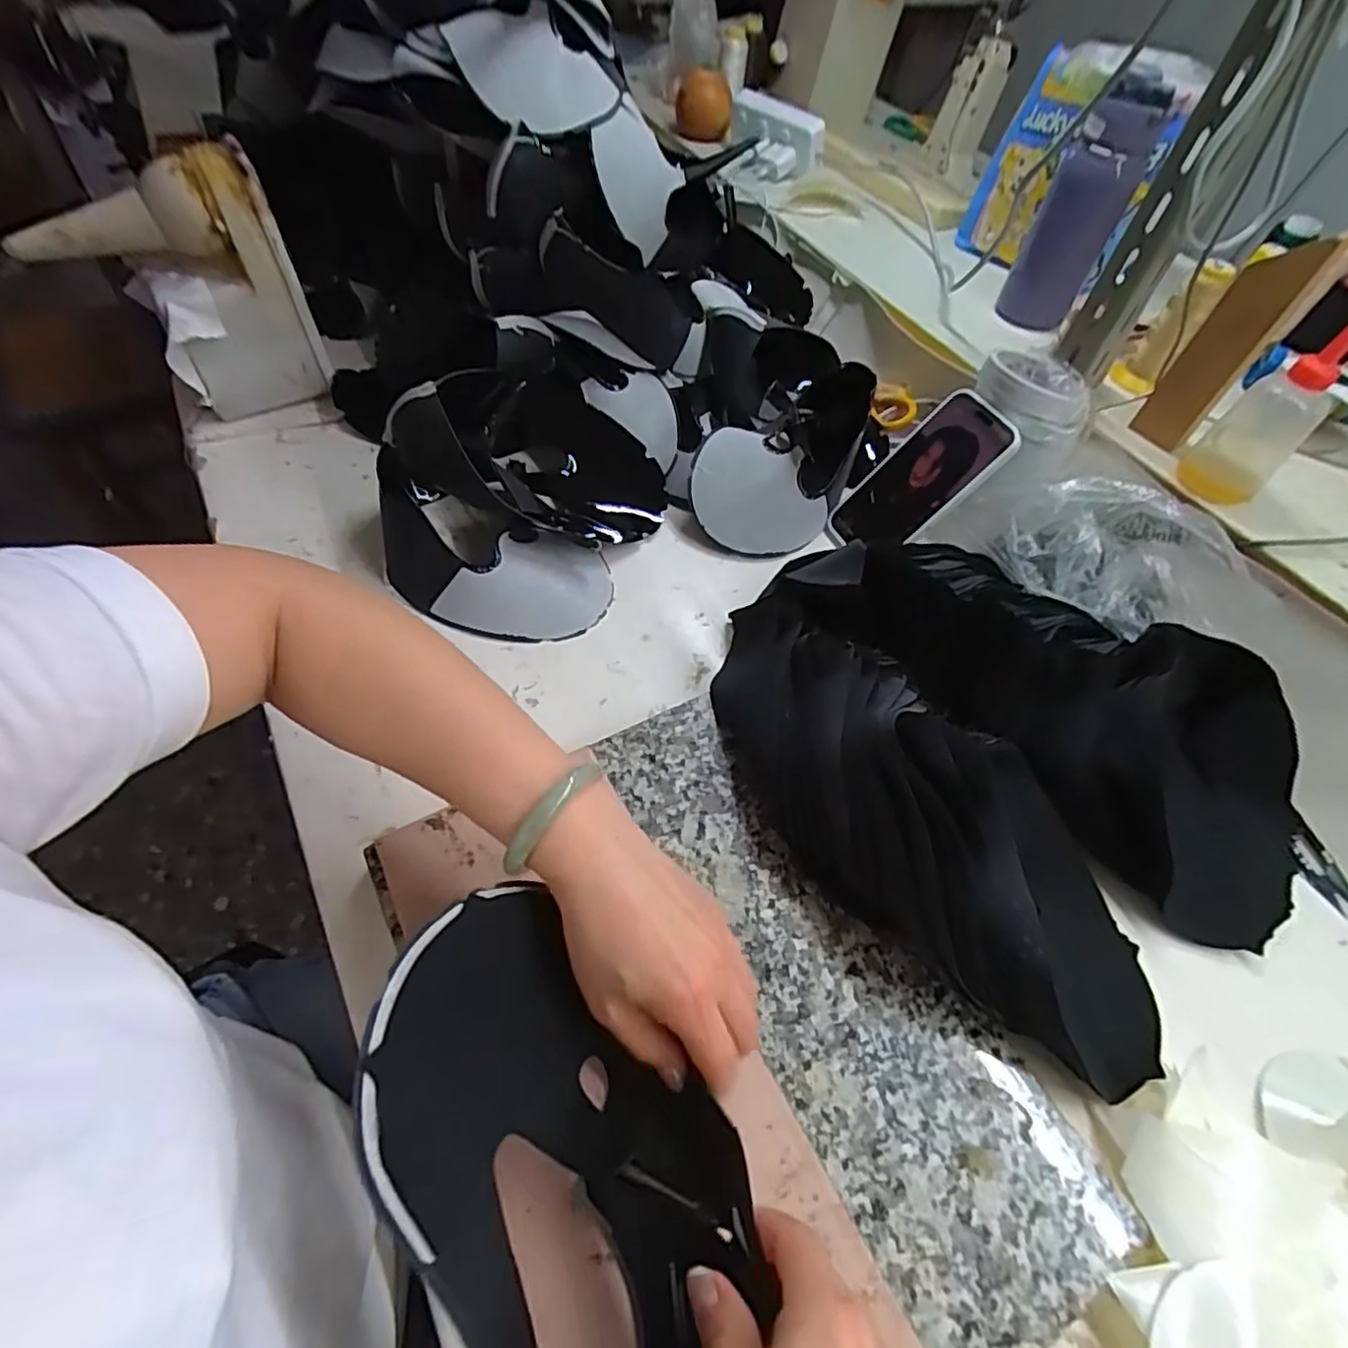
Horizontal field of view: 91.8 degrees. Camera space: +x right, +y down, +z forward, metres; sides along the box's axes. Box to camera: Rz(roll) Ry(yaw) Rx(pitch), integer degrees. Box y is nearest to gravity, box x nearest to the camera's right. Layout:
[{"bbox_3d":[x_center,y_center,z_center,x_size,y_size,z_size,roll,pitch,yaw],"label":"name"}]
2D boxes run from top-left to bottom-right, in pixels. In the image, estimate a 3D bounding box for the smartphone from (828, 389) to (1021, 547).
[{"bbox_3d":[0.221,-0.176,0.599,0.016,0.163,0.083,11,43,-47],"label":"smartphone"}]

